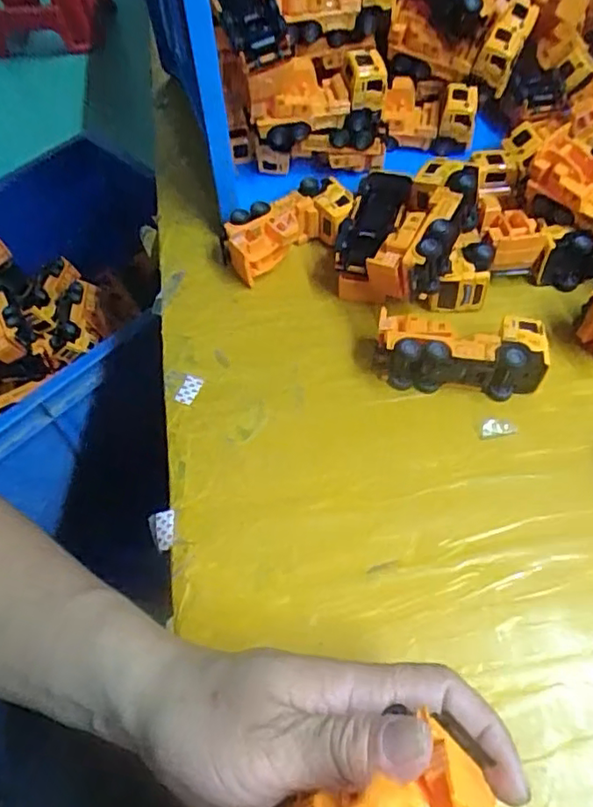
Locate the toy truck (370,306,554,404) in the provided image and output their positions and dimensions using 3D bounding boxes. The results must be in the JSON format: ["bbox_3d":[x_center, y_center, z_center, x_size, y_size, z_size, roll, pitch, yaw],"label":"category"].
[{"bbox_3d":[0.102,-0.032,0.377,0.101,0.037,0.036,6,57,7],"label":"toy truck"}]

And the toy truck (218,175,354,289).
[{"bbox_3d":[-0.007,-0.130,0.447,0.098,0.040,0.045,-26,59,-14],"label":"toy truck"}]

